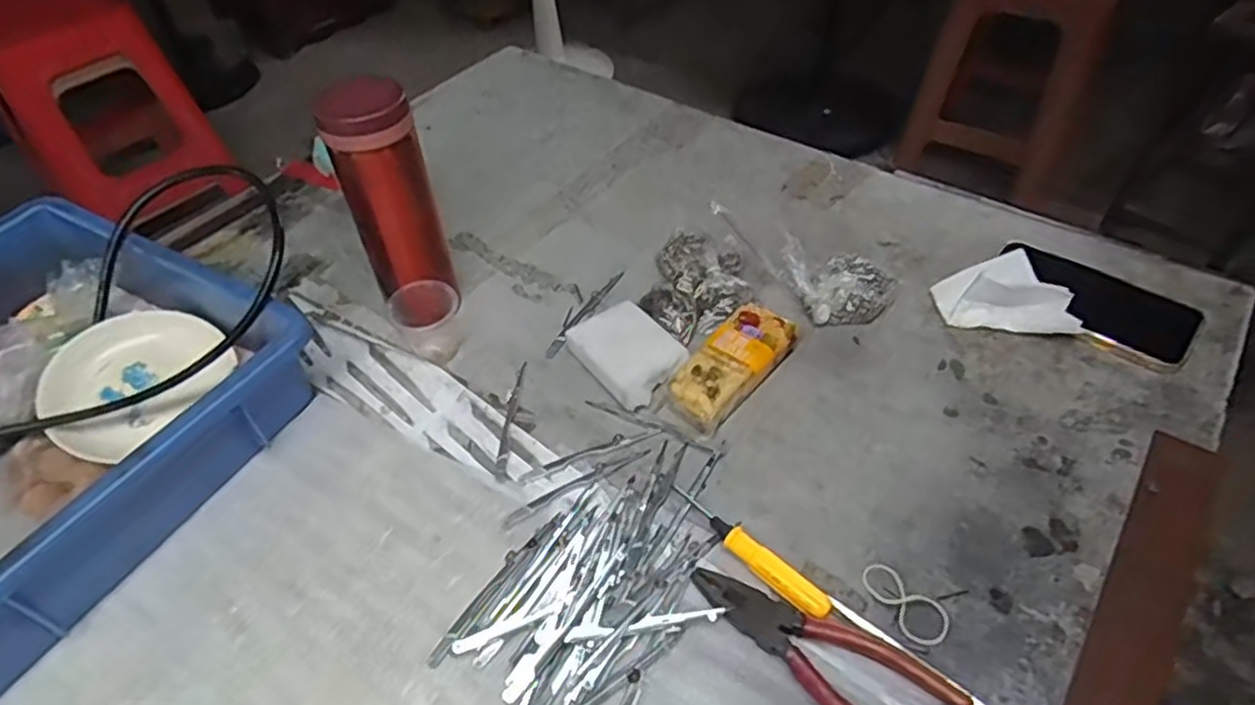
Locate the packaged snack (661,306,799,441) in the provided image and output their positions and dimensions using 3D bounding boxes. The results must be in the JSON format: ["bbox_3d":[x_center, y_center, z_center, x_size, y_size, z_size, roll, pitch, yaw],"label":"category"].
[{"bbox_3d":[0.074,0.012,0.517,0.051,0.033,0.110,32,56,28],"label":"packaged snack"}]

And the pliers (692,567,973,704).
[{"bbox_3d":[0.103,0.158,0.387,0.148,0.016,0.048,32,57,28],"label":"pliers"}]

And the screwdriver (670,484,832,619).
[{"bbox_3d":[0.070,0.118,0.433,0.117,0.015,0.018,35,58,29],"label":"screwdriver"}]

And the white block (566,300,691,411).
[{"bbox_3d":[-0.001,-0.001,0.543,0.063,0.026,0.086,-32,54,-24],"label":"white block"}]

